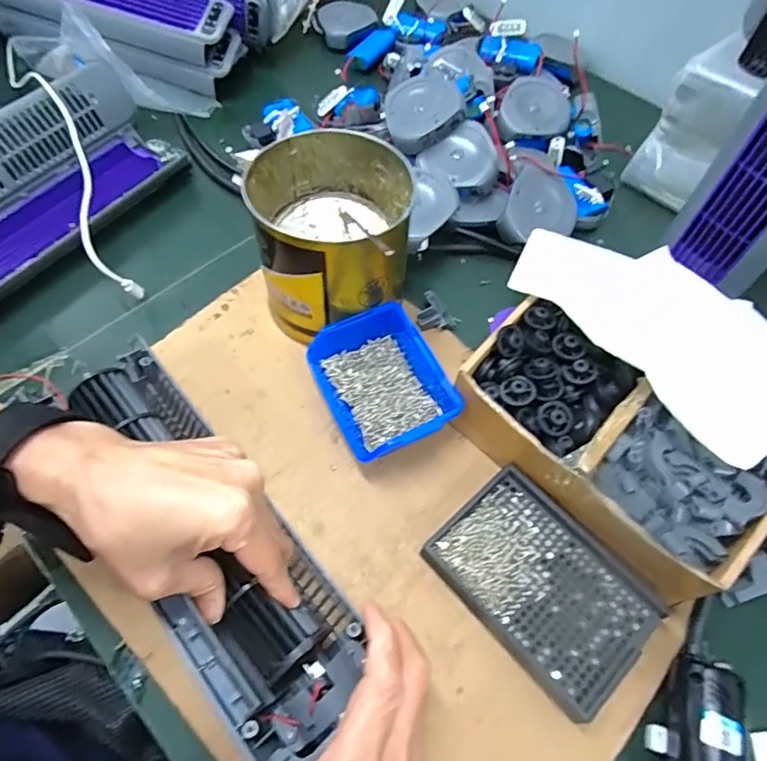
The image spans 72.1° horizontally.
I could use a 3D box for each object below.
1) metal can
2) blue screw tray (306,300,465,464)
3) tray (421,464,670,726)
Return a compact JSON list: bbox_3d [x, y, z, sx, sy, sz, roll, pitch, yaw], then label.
[{"bbox_3d":[-0.040,-0.109,0.429,0.129,0.115,0.125,-9,61,-7],"label":"metal can"},{"bbox_3d":[0.000,0.003,0.408,0.085,0.047,0.108,-25,65,-14],"label":"blue screw tray"},{"bbox_3d":[0.104,0.134,0.349,0.092,0.020,0.132,-39,69,-19],"label":"tray"}]

